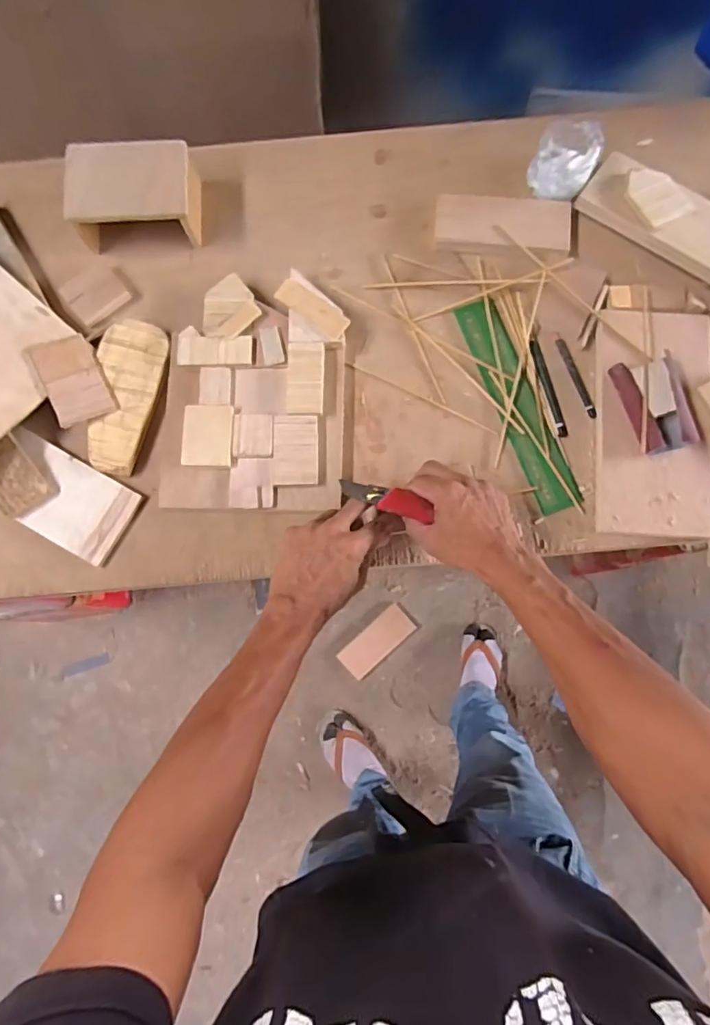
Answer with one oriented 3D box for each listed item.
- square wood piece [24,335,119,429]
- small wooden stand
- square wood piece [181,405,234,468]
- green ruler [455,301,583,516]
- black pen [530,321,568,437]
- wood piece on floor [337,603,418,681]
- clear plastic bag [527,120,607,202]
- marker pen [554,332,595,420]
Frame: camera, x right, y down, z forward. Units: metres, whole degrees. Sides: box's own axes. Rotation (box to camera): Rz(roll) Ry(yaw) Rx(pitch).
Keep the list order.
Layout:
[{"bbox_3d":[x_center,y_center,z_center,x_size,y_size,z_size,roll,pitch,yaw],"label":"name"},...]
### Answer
[{"bbox_3d":[-0.307,-0.144,0.582,0.063,0.004,0.096,-26,86,-20],"label":"square wood piece"},{"bbox_3d":[-0.244,-0.354,0.604,0.131,0.070,0.086,-3,79,1],"label":"small wooden stand"},{"bbox_3d":[-0.157,-0.081,0.577,0.053,0.012,0.067,1,79,2],"label":"square wood piece"},{"bbox_3d":[0.182,-0.122,0.599,0.050,0.006,0.250,-21,82,-3],"label":"green ruler"},{"bbox_3d":[0.214,-0.148,0.599,0.014,0.008,0.131,-12,79,-1],"label":"black pen"},{"bbox_3d":[0.056,0.324,1.344,0.195,0.016,0.083,-42,81,-6],"label":"wood piece on floor"},{"bbox_3d":[0.237,-0.398,0.610,0.070,0.050,0.068,27,81,6],"label":"clear plastic bag"},{"bbox_3d":[0.245,-0.153,0.599,0.009,0.008,0.102,-21,80,-3],"label":"marker pen"}]

